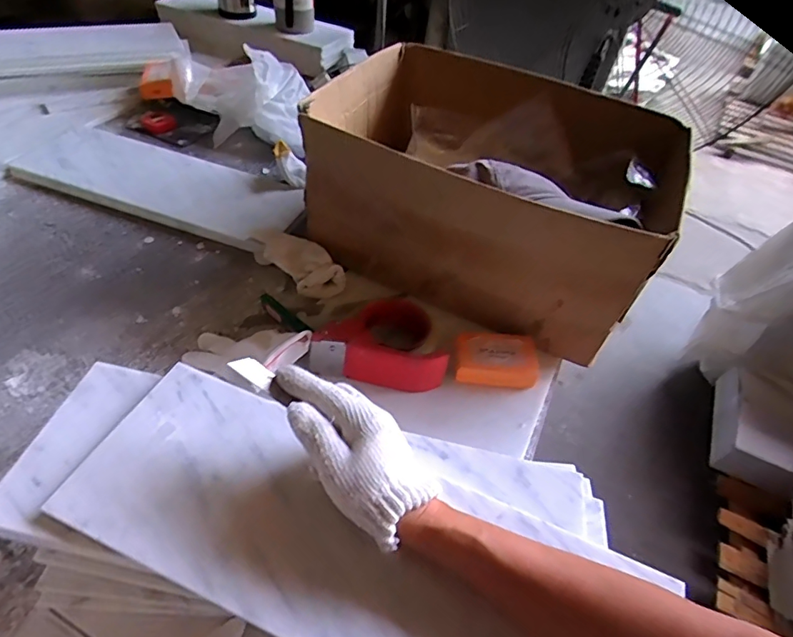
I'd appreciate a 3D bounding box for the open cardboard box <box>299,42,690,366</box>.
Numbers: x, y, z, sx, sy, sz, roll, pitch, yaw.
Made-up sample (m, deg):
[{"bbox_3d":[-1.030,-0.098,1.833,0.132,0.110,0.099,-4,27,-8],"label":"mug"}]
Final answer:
[{"bbox_3d":[0.145,-0.186,0.656,0.449,0.178,0.352,23,51,16],"label":"open cardboard box"}]

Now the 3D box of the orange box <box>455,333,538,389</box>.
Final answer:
[{"bbox_3d":[0.117,0.049,0.580,0.095,0.033,0.065,9,48,5],"label":"orange box"}]

